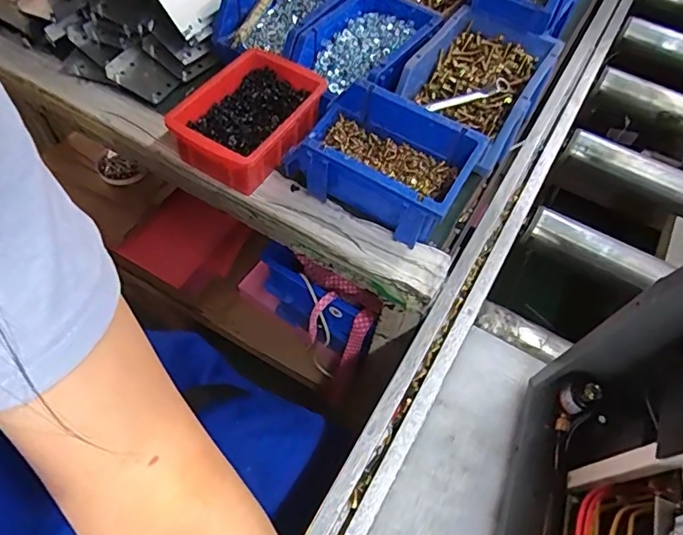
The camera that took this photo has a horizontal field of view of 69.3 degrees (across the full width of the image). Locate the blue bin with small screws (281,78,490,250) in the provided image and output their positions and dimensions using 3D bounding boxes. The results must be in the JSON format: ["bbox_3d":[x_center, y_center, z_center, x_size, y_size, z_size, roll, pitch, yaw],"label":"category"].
[{"bbox_3d":[0.035,-0.092,0.471,0.158,0.092,0.099,29,60,13],"label":"blue bin with small screws"}]

